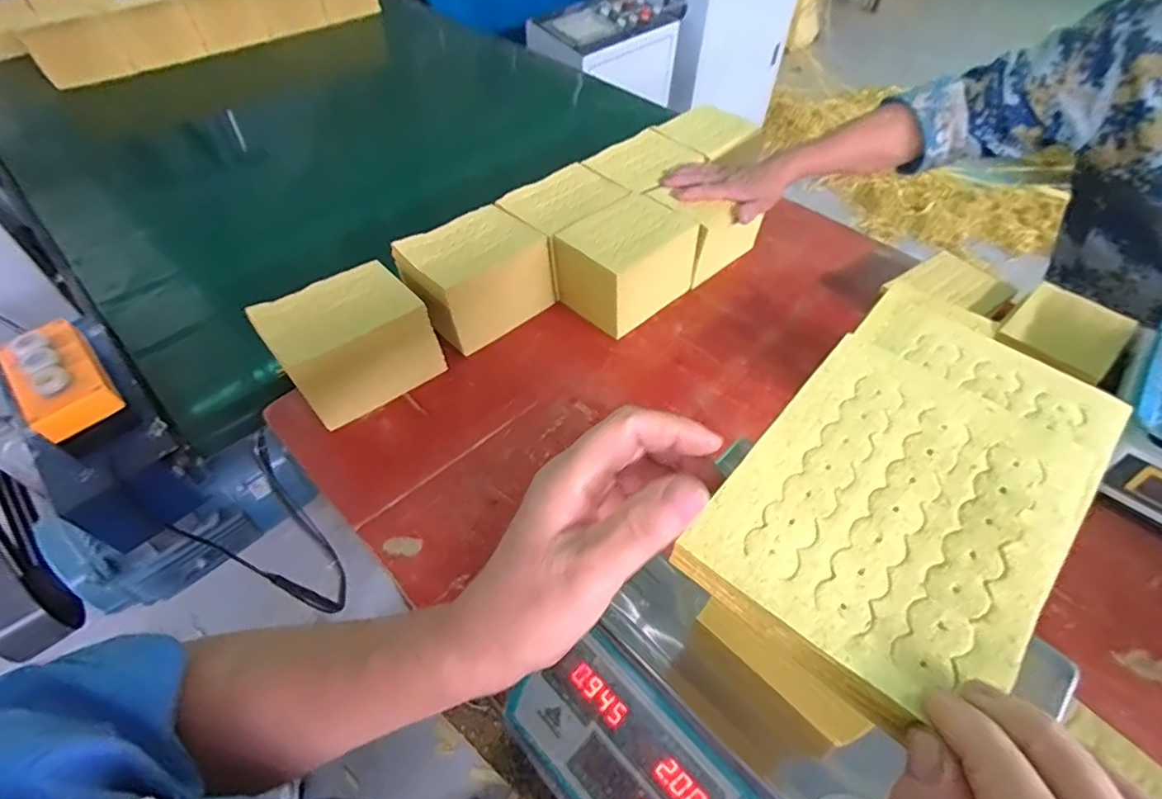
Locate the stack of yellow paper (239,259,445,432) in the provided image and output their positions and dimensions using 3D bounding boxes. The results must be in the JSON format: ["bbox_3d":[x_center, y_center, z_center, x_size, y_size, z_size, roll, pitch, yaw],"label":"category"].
[{"bbox_3d":[-0.273,-0.067,0.663,0.162,0.111,0.121,-34,59,-26],"label":"stack of yellow paper"}]

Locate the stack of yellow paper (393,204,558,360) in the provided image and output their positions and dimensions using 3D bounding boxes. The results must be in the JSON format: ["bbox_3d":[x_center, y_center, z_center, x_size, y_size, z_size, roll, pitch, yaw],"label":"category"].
[{"bbox_3d":[-0.141,-0.154,0.743,0.176,0.120,0.125,-35,60,-26],"label":"stack of yellow paper"}]

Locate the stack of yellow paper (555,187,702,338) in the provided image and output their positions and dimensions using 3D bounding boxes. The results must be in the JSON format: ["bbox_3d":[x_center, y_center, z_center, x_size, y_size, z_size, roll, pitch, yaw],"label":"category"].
[{"bbox_3d":[0.059,-0.190,0.780,0.127,0.107,0.168,37,59,25],"label":"stack of yellow paper"}]

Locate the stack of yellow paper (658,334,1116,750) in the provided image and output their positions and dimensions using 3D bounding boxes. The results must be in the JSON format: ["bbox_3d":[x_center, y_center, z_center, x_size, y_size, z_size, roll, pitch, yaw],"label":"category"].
[{"bbox_3d":[0.134,0.046,0.238,0.119,0.014,0.161,35,58,24],"label":"stack of yellow paper"}]

